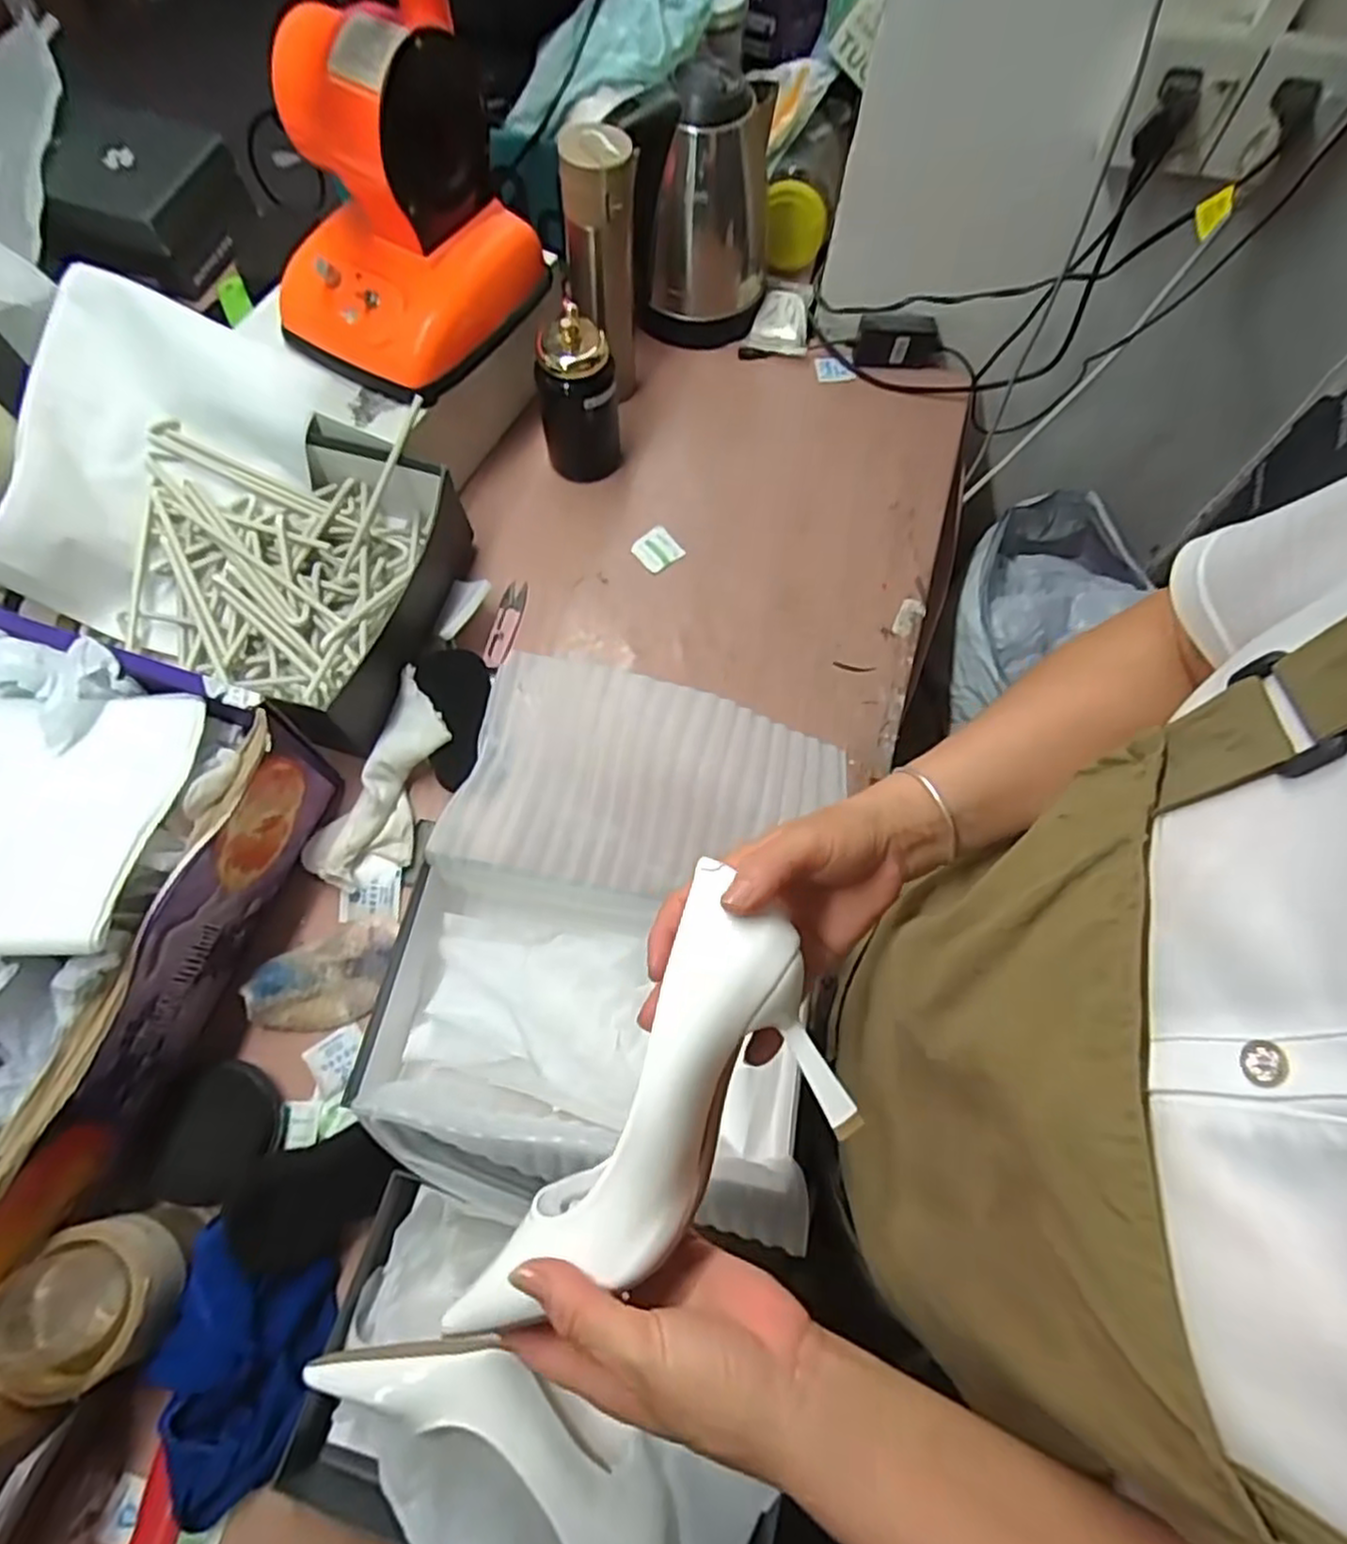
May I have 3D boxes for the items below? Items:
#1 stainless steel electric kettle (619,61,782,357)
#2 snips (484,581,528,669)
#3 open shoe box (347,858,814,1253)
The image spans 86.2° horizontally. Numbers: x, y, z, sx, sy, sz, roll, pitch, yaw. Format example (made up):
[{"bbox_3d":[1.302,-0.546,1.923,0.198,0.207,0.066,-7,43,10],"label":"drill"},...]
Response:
[{"bbox_3d":[0.041,-0.611,0.779,0.134,0.220,0.150,18,69,5],"label":"stainless steel electric kettle"},{"bbox_3d":[-0.166,-0.145,0.710,0.025,0.008,0.097,8,68,1],"label":"snips"},{"bbox_3d":[-0.060,0.187,0.518,0.297,0.092,0.207,8,68,1],"label":"open shoe box"}]

